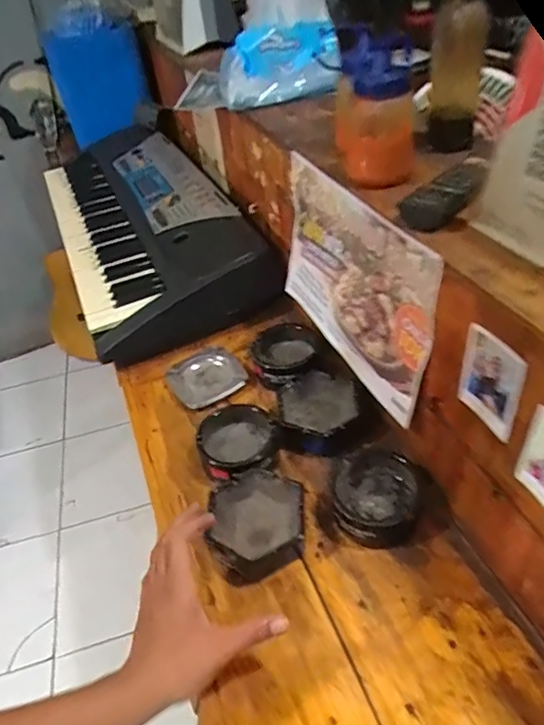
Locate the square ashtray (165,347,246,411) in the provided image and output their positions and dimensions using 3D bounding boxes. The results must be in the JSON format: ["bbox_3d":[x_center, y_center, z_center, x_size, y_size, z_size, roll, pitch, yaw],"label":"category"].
[{"bbox_3d":[-0.102,0.020,0.803,0.103,0.020,0.109,-26,45,-20],"label":"square ashtray"}]

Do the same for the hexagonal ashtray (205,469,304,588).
[{"bbox_3d":[-0.016,0.184,0.597,0.110,0.039,0.116,-9,41,-1],"label":"hexagonal ashtray"}]

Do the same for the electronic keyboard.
[{"bbox_3d":[-0.306,-0.348,1.157,0.333,0.126,0.909,-20,43,-14],"label":"electronic keyboard"}]

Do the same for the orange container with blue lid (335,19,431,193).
[{"bbox_3d":[0.114,-0.275,0.566,0.081,0.144,0.103,-2,42,7],"label":"orange container with blue lid"}]

